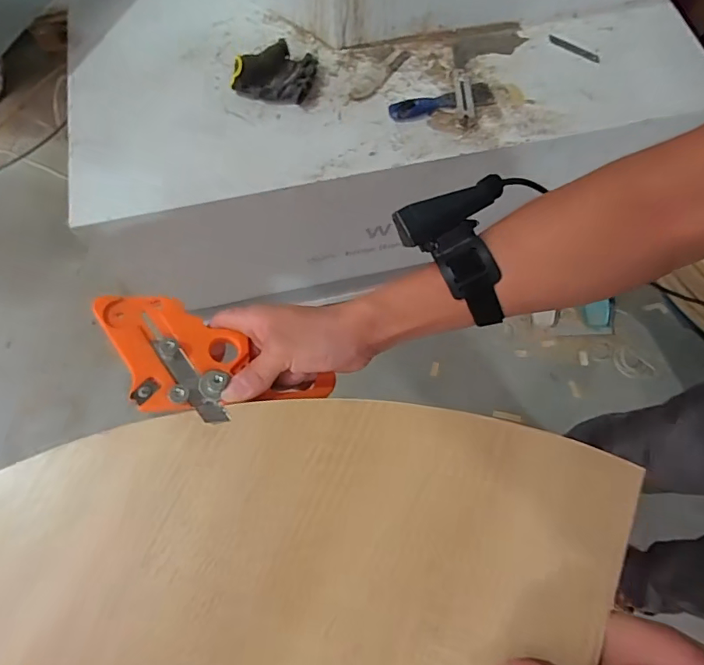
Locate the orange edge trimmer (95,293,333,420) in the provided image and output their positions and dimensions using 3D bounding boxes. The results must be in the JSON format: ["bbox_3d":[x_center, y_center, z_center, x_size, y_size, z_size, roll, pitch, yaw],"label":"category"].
[{"bbox_3d":[-0.115,0.031,0.370,0.178,0.044,0.081,23,71,9],"label":"orange edge trimmer"}]

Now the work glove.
[{"bbox_3d":[-0.132,-0.441,0.796,0.134,0.064,0.089,8,69,3],"label":"work glove"}]

